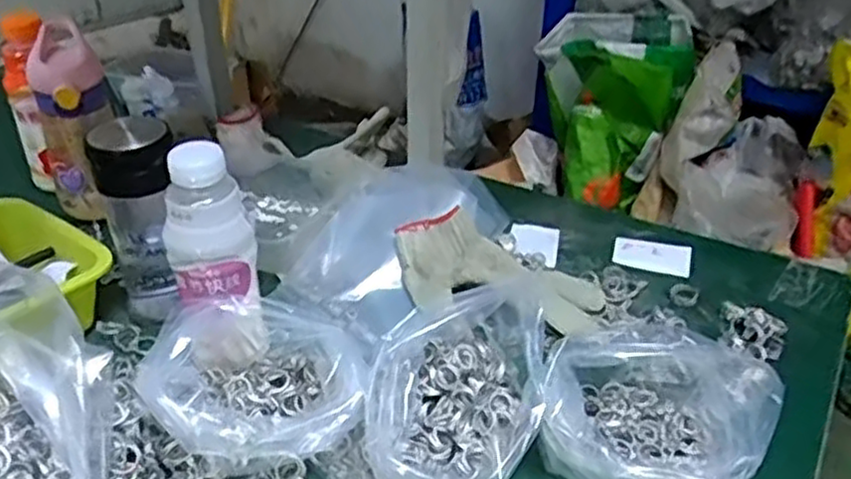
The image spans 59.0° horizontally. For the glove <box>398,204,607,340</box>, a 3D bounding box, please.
[{"bbox_3d":[0.066,0.033,0.697,0.196,0.054,0.107,10,35,13],"label":"glove"}]

